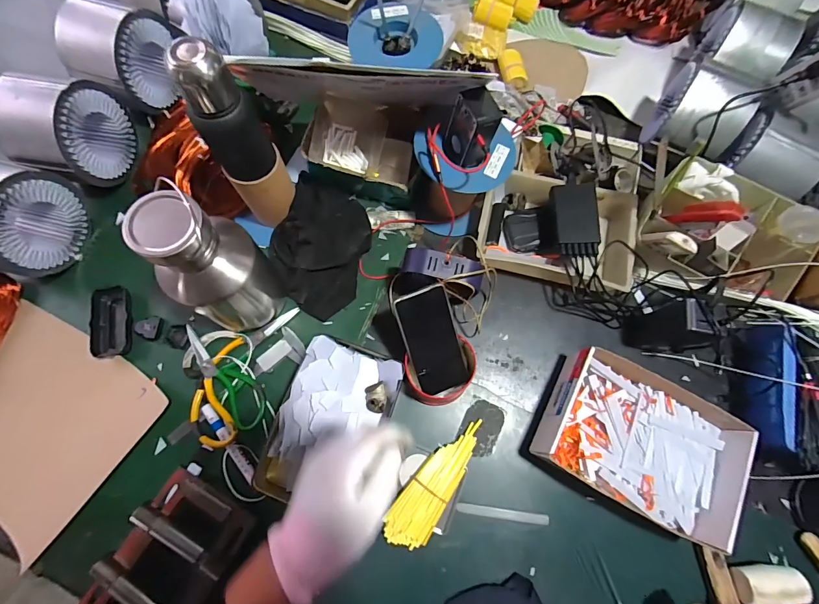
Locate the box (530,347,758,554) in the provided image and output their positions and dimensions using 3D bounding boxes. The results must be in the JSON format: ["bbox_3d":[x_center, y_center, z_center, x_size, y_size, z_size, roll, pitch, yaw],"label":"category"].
[{"bbox_3d":[0.324,0.195,0.525,0.257,0.074,0.187,29,75,9],"label":"box"}]

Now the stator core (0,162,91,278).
[{"bbox_3d":[-0.599,-0.125,0.557,0.109,0.147,0.147,13,74,2],"label":"stator core"}]

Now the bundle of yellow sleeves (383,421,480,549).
[{"bbox_3d":[0.040,0.253,0.530,0.061,0.030,0.187,34,76,8],"label":"bundle of yellow sleeves"}]

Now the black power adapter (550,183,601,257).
[{"bbox_3d":[0.264,-0.132,0.589,0.064,0.017,0.122,3,74,-1],"label":"black power adapter"}]

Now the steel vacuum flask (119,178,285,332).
[{"bbox_3d":[-0.249,-0.040,0.488,0.091,0.233,0.115,28,75,7],"label":"steel vacuum flask"}]

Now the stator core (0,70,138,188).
[{"bbox_3d":[-0.547,-0.272,0.601,0.107,0.145,0.156,10,74,2],"label":"stator core"}]

